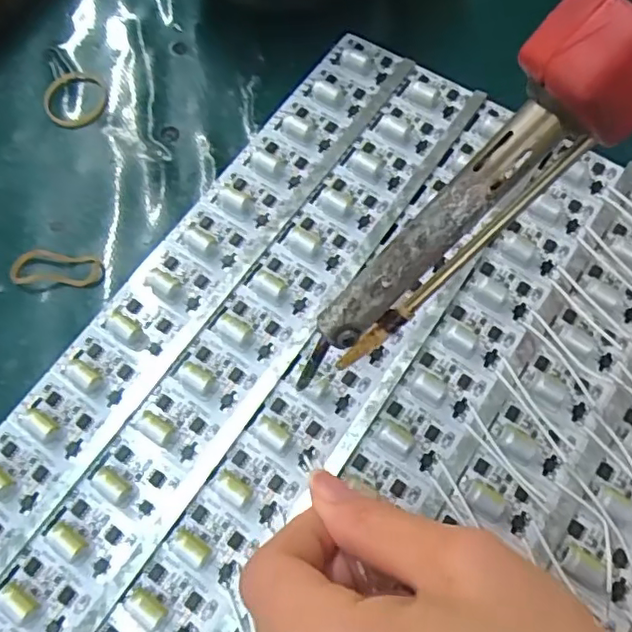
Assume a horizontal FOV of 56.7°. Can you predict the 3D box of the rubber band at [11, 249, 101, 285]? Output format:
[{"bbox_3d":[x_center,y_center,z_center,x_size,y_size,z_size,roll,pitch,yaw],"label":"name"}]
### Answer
[{"bbox_3d":[-0.106,-0.020,0.239,0.035,0.006,0.015,-3,68,1],"label":"rubber band"}]

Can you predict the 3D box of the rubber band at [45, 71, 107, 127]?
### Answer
[{"bbox_3d":[-0.113,-0.103,0.274,0.028,0.004,0.031,-2,68,2],"label":"rubber band"}]

